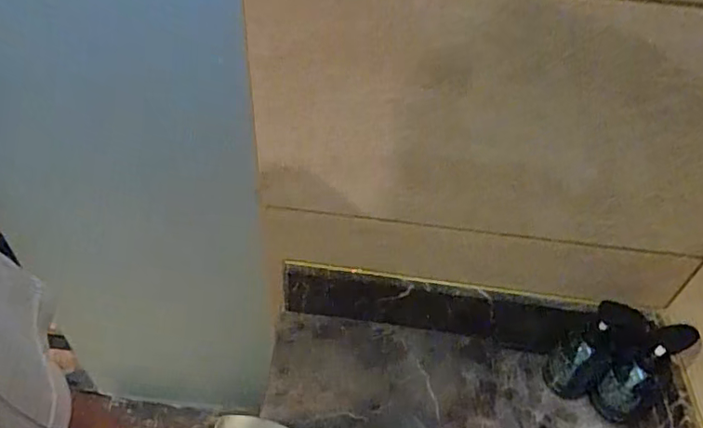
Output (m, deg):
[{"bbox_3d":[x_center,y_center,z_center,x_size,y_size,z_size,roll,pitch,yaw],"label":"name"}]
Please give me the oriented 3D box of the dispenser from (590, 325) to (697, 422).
[{"bbox_3d":[0.374,0.205,0.721,0.074,0.160,0.060,-29,55,-27],"label":"dispenser"}]

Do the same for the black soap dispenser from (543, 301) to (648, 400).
[{"bbox_3d":[0.314,0.179,0.738,0.072,0.160,0.068,2,47,-2],"label":"black soap dispenser"}]

